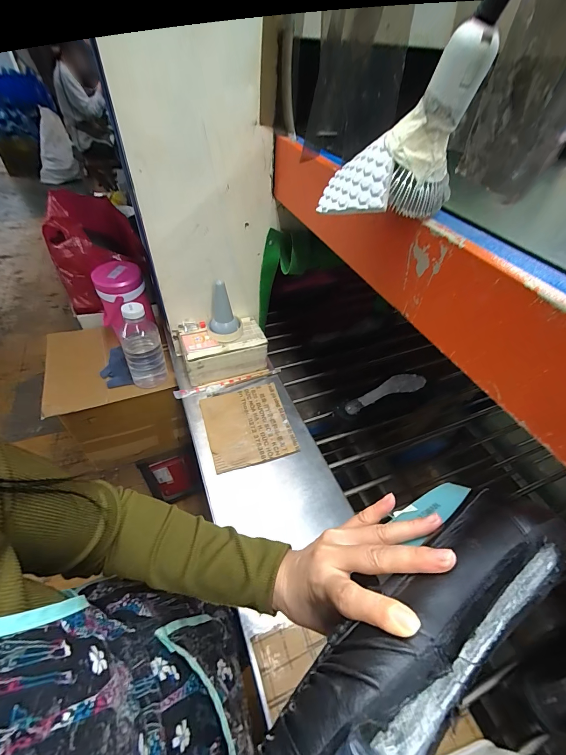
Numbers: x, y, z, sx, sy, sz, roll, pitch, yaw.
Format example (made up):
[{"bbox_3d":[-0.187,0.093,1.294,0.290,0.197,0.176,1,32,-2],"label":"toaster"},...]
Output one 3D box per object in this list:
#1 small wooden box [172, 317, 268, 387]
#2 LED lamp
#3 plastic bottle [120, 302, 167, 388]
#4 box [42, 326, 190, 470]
[{"bbox_3d":[-0.152,-0.067,0.785,0.205,0.090,0.127,-11,48,-16],"label":"small wooden box"},{"bbox_3d":[0.102,-0.215,0.287,0.117,0.123,0.071,19,47,13],"label":"LED lamp"},{"bbox_3d":[-0.356,-0.080,0.807,0.091,0.222,0.074,-22,52,-24],"label":"plastic bottle"},{"bbox_3d":[-0.503,0.045,1.013,0.325,0.293,0.328,-14,49,-18],"label":"box"}]

